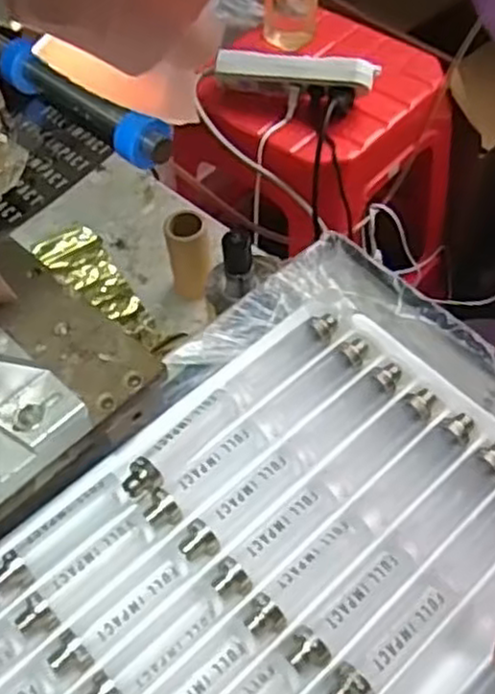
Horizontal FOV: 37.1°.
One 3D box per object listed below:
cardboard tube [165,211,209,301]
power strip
[{"bbox_3d":[-0.045,-0.069,0.568,0.030,0.070,0.023,-6,34,-5],"label":"cardboard tube"},{"bbox_3d":[0.059,-0.341,0.932,0.198,0.051,0.049,11,58,6],"label":"power strip"}]

